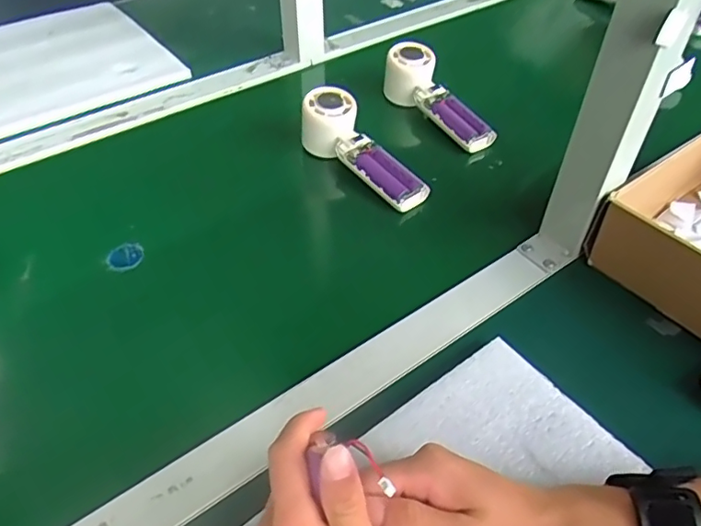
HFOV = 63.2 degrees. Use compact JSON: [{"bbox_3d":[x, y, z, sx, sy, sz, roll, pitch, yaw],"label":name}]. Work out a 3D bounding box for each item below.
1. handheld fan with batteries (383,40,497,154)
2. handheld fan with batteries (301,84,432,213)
[{"bbox_3d":[0.100,-0.187,0.662,0.043,0.056,0.160,-29,67,-25],"label":"handheld fan with batteries"},{"bbox_3d":[0.014,-0.120,0.582,0.051,0.062,0.165,-34,55,-28],"label":"handheld fan with batteries"}]

